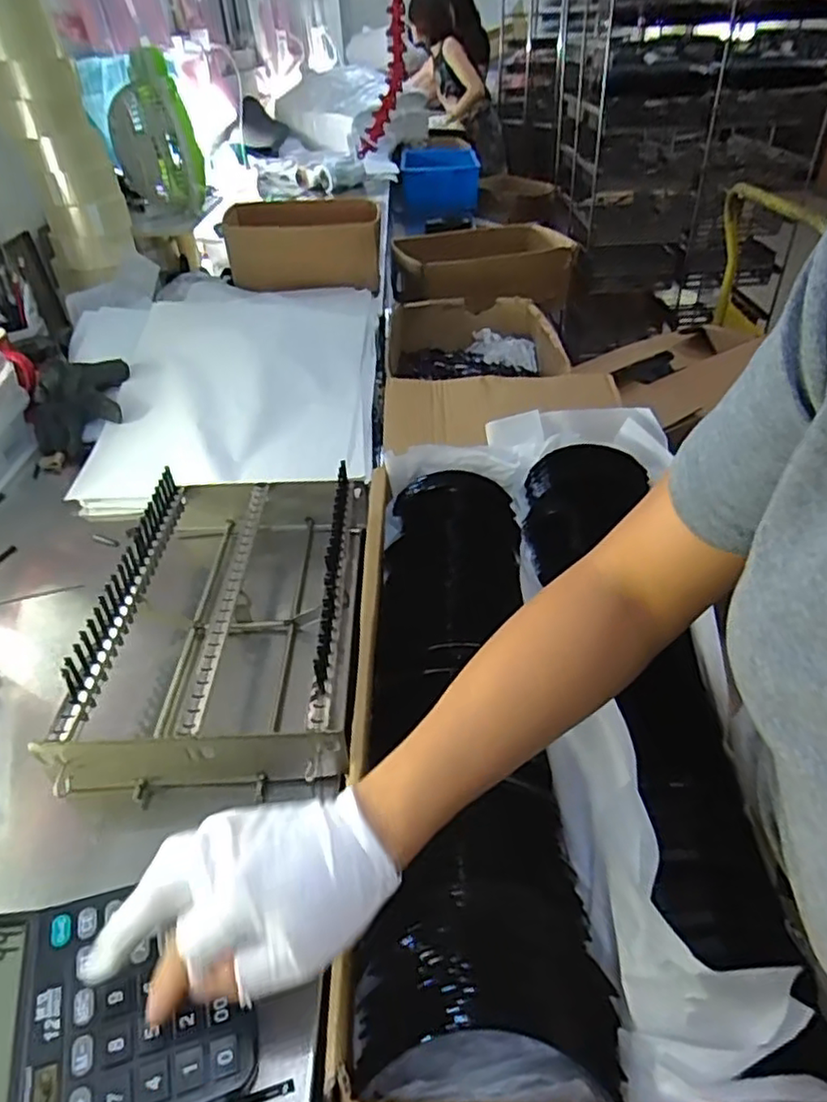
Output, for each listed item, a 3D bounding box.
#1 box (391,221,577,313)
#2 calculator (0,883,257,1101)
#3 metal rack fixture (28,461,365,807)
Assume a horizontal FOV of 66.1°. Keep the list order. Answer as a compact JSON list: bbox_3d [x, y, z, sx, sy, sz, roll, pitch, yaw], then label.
[{"bbox_3d":[0.150,-0.682,1.517,0.392,0.111,0.257,-9,40,-8],"label":"box"},{"bbox_3d":[-0.164,0.237,0.335,0.137,0.040,0.117,-14,42,-12],"label":"calculator"},{"bbox_3d":[-0.151,0.051,0.555,0.193,0.098,0.313,-2,40,1],"label":"metal rack fixture"}]

